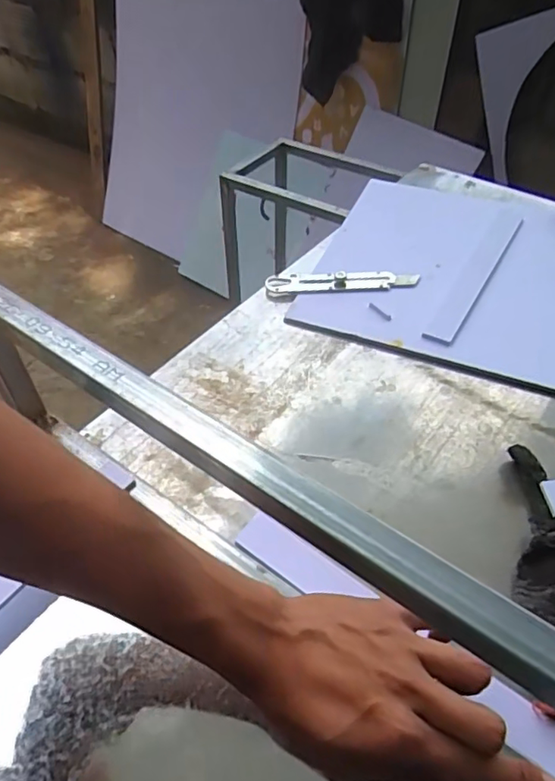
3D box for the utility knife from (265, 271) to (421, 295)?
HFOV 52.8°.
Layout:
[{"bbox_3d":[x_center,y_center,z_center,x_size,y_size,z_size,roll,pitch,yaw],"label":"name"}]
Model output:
[{"bbox_3d":[0.067,-0.113,0.580,0.155,0.007,0.024,0,50,3],"label":"utility knife"}]

